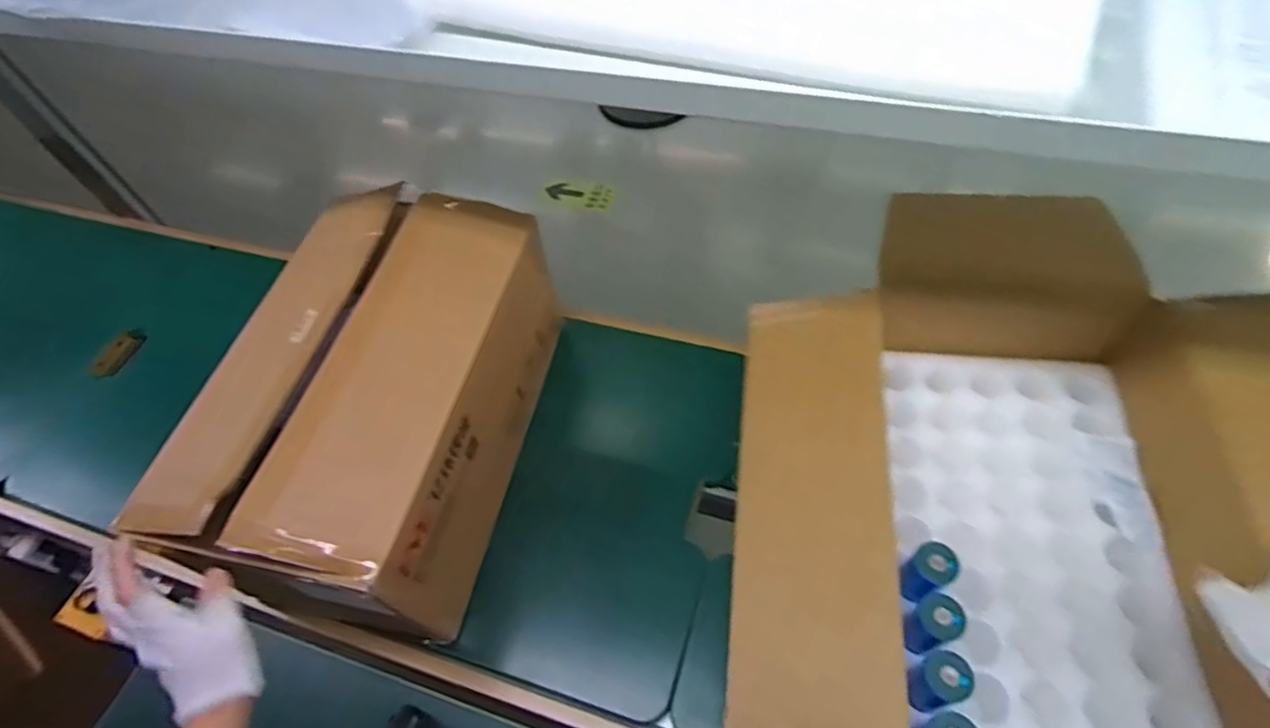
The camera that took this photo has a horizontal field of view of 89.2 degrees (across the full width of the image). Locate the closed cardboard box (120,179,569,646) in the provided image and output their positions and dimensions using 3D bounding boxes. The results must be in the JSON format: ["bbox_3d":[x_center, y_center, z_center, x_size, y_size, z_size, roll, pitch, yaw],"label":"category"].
[{"bbox_3d":[-0.296,0.041,0.770,0.290,0.232,0.472,10,58,11],"label":"closed cardboard box"}]

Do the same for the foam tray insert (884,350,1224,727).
[{"bbox_3d":[0.392,0.181,0.650,0.254,0.043,0.461,4,57,8],"label":"foam tray insert"}]

